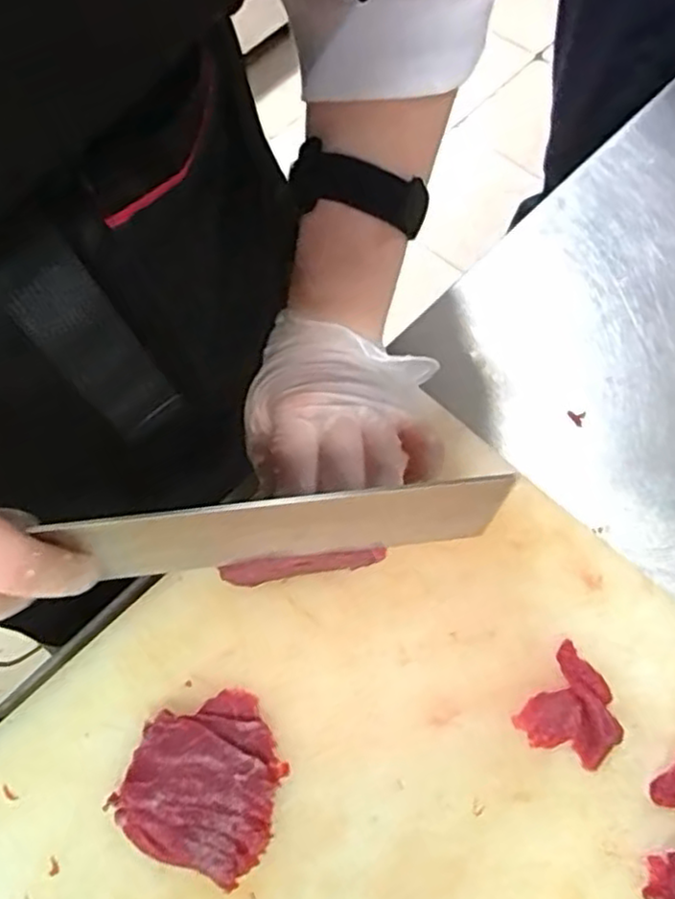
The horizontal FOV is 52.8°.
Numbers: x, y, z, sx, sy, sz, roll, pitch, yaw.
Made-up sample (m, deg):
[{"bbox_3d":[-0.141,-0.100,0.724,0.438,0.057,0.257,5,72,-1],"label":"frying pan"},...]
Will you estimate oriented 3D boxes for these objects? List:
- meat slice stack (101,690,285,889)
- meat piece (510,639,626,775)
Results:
[{"bbox_3d":[-0.058,0.143,0.298,0.066,0.014,0.071,14,69,12],"label":"meat slice stack"},{"bbox_3d":[0.105,0.115,0.298,0.037,0.011,0.043,35,74,19],"label":"meat piece"}]

